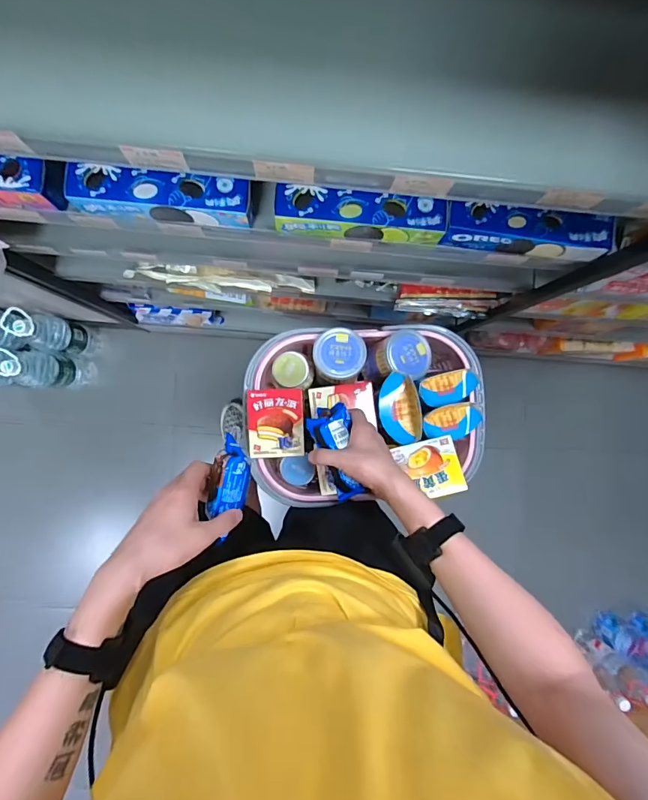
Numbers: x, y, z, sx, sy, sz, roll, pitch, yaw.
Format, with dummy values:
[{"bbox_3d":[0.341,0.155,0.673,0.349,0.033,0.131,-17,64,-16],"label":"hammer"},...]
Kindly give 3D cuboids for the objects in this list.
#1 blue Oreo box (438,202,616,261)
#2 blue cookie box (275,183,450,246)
[{"bbox_3d":[0.259,-0.216,0.555,0.207,0.045,0.047,4,91,-3],"label":"blue Oreo box"},{"bbox_3d":[0.048,-0.230,0.543,0.210,0.037,0.047,4,91,-3],"label":"blue cookie box"}]

